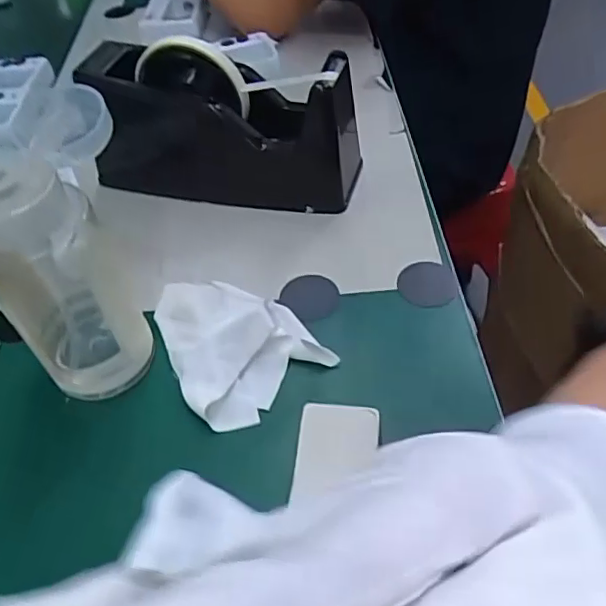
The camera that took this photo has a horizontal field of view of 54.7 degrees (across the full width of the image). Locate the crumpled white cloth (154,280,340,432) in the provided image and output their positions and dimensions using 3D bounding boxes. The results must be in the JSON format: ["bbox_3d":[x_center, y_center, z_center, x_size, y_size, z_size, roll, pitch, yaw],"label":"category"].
[{"bbox_3d":[-0.046,0.018,0.352,0.080,0.021,0.106,-32,53,-20],"label":"crumpled white cloth"}]

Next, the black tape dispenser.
[{"bbox_3d":[-0.065,-0.135,0.433,0.203,0.105,0.061,8,50,13],"label":"black tape dispenser"}]

